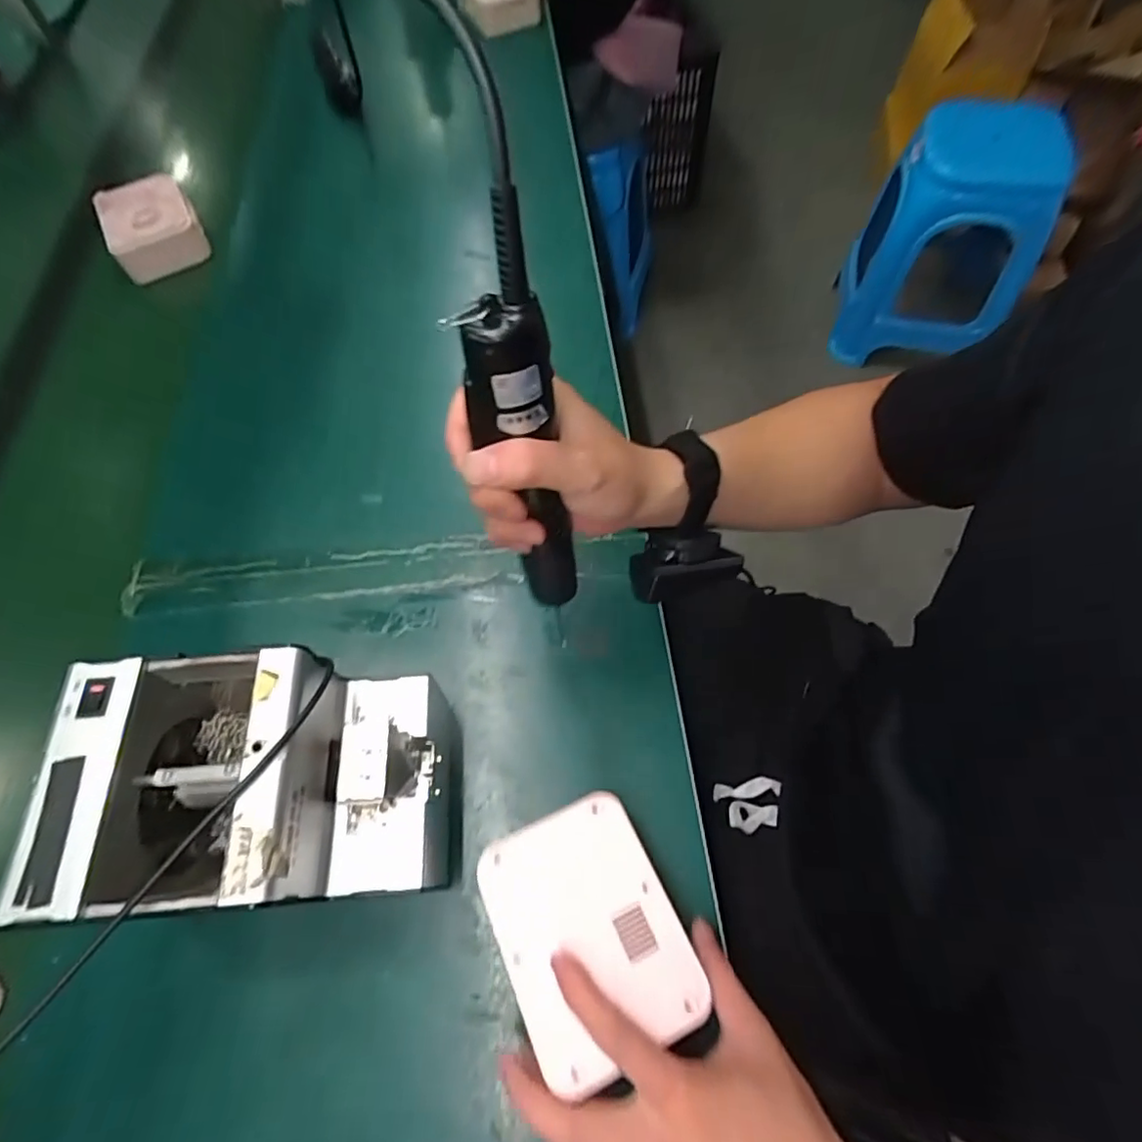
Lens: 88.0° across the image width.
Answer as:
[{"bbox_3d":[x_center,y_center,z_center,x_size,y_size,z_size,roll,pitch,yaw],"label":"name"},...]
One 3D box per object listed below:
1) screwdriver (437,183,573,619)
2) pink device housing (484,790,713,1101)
[{"bbox_3d":[-0.023,-0.060,0.305,0.038,0.231,0.029,-37,58,-19],"label":"screwdriver"},{"bbox_3d":[0.009,0.204,0.339,0.098,0.020,0.126,-24,65,-11],"label":"pink device housing"}]

